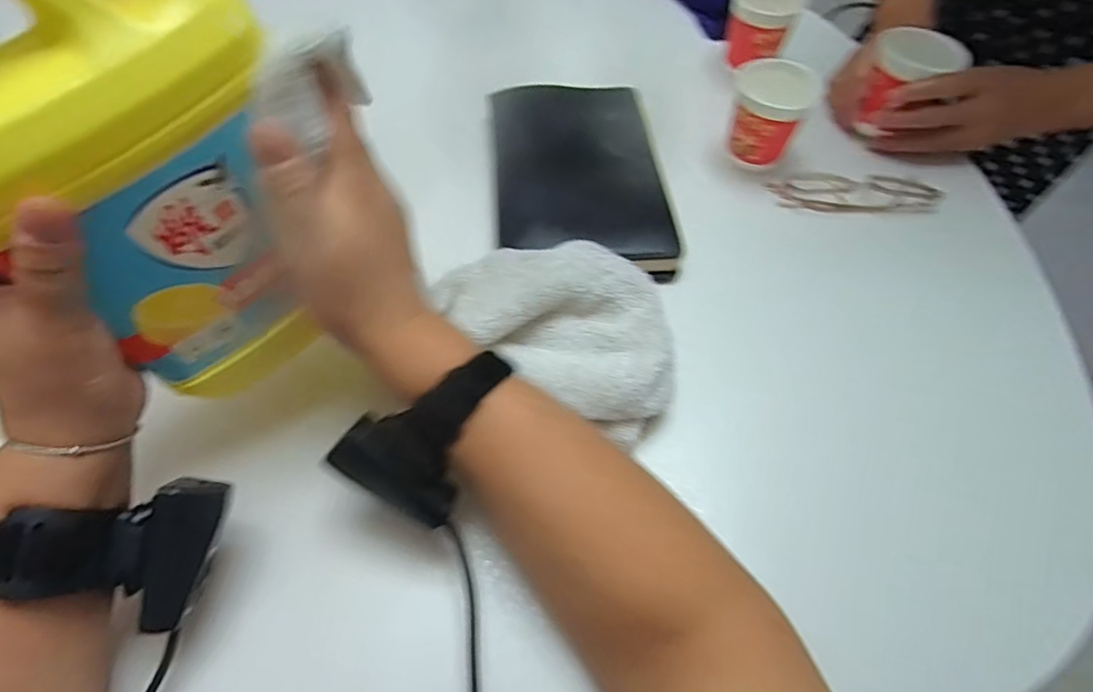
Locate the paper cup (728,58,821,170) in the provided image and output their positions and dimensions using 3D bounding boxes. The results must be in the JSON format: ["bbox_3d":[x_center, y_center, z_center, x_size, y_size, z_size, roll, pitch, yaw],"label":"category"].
[{"bbox_3d":[0.191,-0.201,0.492,0.065,0.068,0.062,1,58,-1],"label":"paper cup"}]

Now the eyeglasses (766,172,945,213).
[{"bbox_3d":[0.270,-0.137,0.493,0.134,0.028,0.032,5,58,2],"label":"eyeglasses"}]

